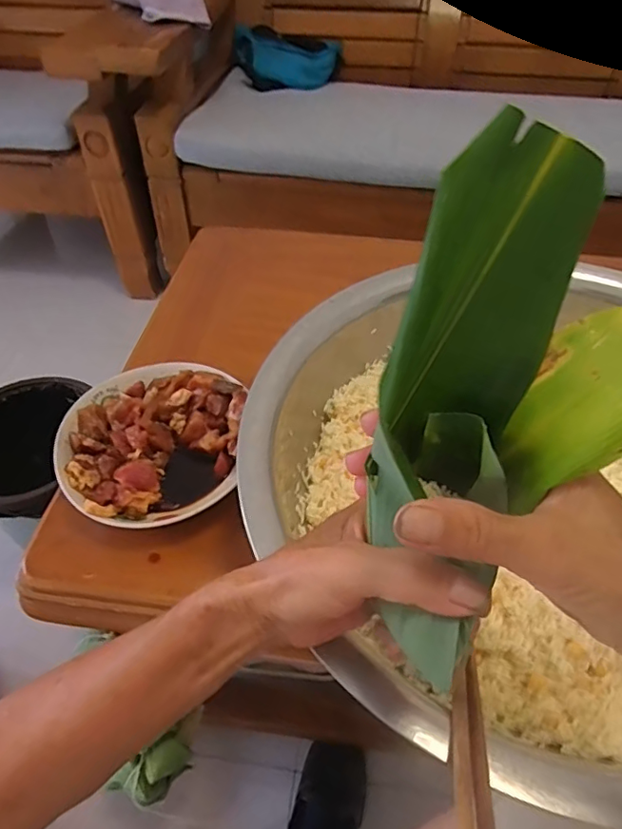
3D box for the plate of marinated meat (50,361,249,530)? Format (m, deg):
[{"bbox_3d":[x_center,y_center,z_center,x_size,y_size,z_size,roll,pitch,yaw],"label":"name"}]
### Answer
[{"bbox_3d":[-0.141,0.022,0.481,0.148,0.040,0.175,3,48,3],"label":"plate of marinated meat"}]

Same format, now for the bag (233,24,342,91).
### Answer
[{"bbox_3d":[-0.058,-0.902,1.347,0.254,0.117,0.089,-10,49,-9],"label":"bag"}]

